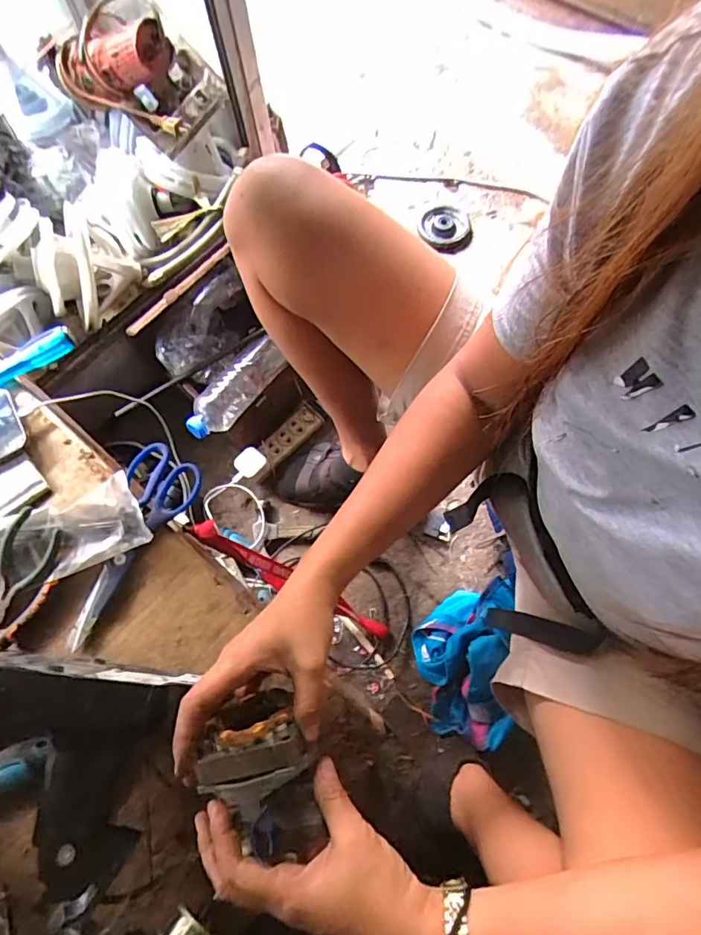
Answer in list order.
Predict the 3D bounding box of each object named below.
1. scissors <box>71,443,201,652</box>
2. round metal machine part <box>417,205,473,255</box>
[{"bbox_3d":[-0.208,0.077,0.498,0.069,0.023,0.203,11,71,6],"label":"scissors"},{"bbox_3d":[0.197,-0.502,1.043,0.110,0.020,0.122,4,70,4],"label":"round metal machine part"}]

